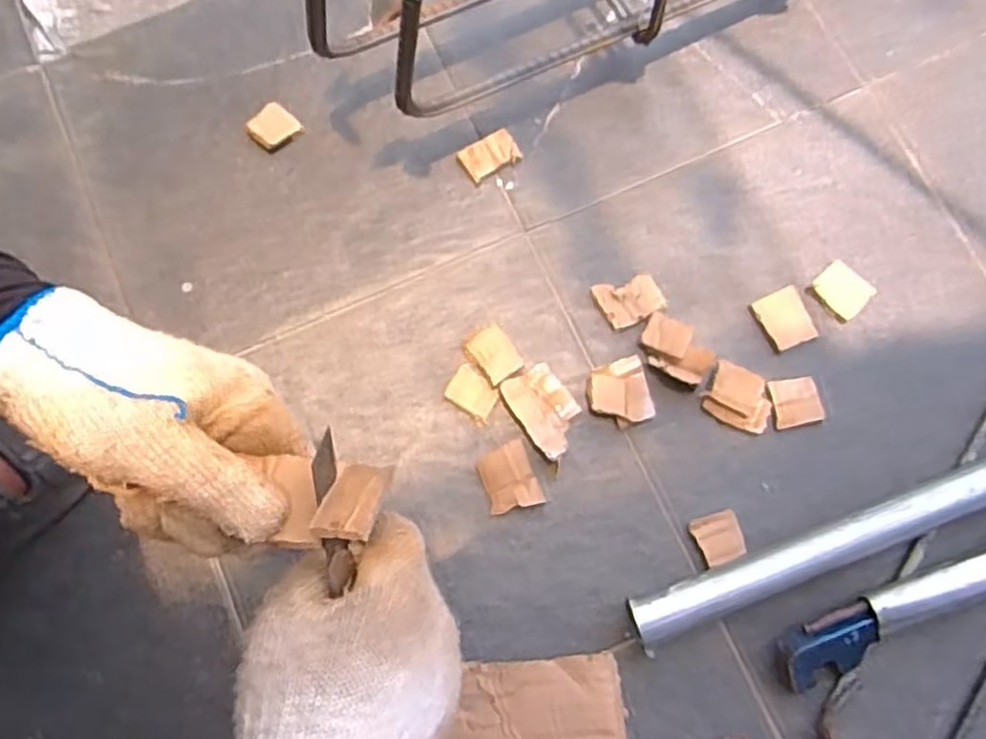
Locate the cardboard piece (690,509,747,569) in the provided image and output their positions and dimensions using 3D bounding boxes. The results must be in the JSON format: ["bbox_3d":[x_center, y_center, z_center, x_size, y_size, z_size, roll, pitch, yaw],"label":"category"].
[{"bbox_3d":[0.155,0.116,0.513,0.031,0.004,0.033,-17,69,-4],"label":"cardboard piece"}]

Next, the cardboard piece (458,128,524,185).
[{"bbox_3d":[-0.002,-0.167,0.584,0.044,0.009,0.029,-30,78,-6],"label":"cardboard piece"}]

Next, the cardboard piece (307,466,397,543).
[{"bbox_3d":[-0.057,0.053,0.306,0.024,0.004,0.037,5,44,11],"label":"cardboard piece"}]

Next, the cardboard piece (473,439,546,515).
[{"bbox_3d":[0.011,0.078,0.530,0.037,0.012,0.045,-20,77,-3],"label":"cardboard piece"}]

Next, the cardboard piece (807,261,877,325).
[{"bbox_3d":[0.258,-0.058,0.554,0.035,0.007,0.038,-44,80,-8],"label":"cardboard piece"}]

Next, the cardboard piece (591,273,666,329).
[{"bbox_3d":[0.102,-0.051,0.554,0.048,0.005,0.035,-16,77,-2],"label":"cardboard piece"}]

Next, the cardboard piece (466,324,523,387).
[{"bbox_3d":[0.001,-0.011,0.545,0.028,0.006,0.039,-35,79,-6],"label":"cardboard piece"}]

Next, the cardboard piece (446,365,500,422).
[{"bbox_3d":[-0.014,0.017,0.540,0.035,0.008,0.028,32,85,13],"label":"cardboard piece"}]

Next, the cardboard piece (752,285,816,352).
[{"bbox_3d":[0.216,-0.037,0.551,0.037,0.004,0.041,-23,78,-4],"label":"cardboard piece"}]

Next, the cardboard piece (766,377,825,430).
[{"bbox_3d":[0.217,0.023,0.535,0.034,0.007,0.034,-9,77,-1],"label":"cardboard piece"}]

